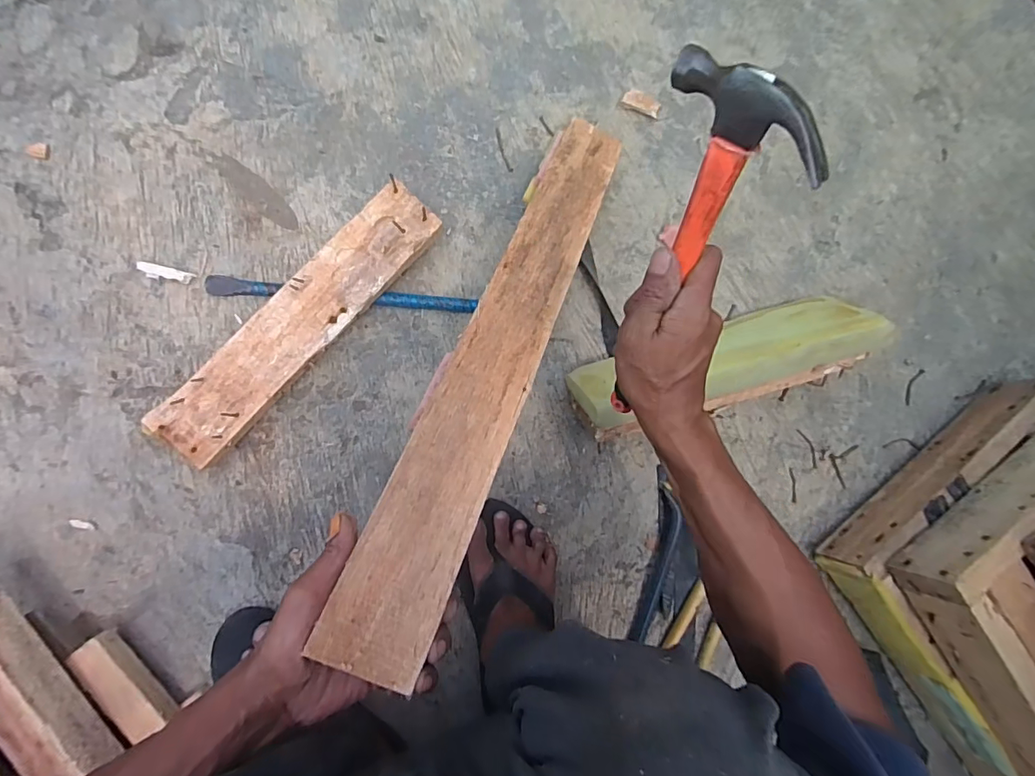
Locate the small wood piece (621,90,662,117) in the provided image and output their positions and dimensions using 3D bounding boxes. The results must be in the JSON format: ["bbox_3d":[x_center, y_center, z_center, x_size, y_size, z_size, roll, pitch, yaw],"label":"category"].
[{"bbox_3d":[0.172,-0.395,0.686,0.051,0.019,0.019,26,85,-6],"label":"small wood piece"}]

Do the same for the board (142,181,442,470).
[{"bbox_3d":[-0.259,-0.080,0.599,0.084,0.052,0.398,44,84,-5],"label":"board"}]

